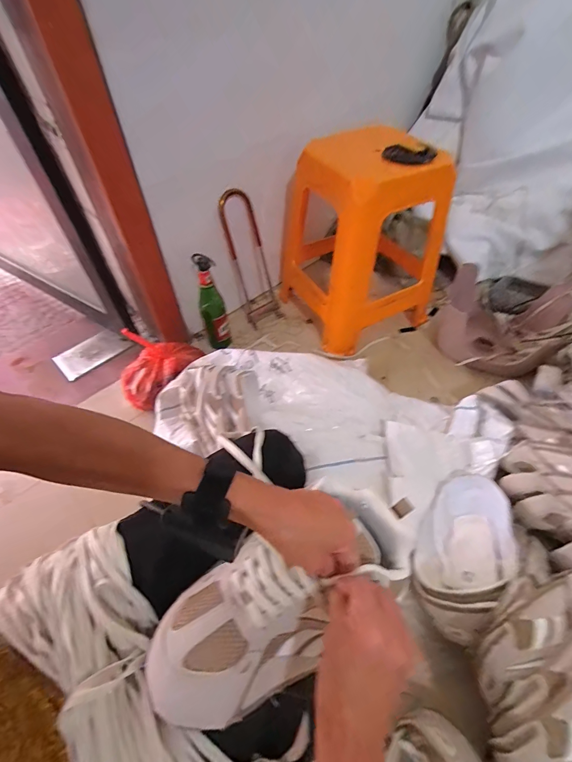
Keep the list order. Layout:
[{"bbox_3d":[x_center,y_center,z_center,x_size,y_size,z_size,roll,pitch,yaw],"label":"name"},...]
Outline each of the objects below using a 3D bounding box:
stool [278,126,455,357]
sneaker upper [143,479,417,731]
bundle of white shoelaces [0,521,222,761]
[{"bbox_3d":[0.182,-0.403,0.984,0.332,0.449,0.408,-27,56,-19],"label":"stool"},{"bbox_3d":[0.003,0.200,0.334,0.261,0.074,0.120,-24,55,-21],"label":"sneaker upper"},{"bbox_3d":[-0.149,0.270,0.317,0.302,0.063,0.124,37,61,26],"label":"bundle of white shoelaces"}]

